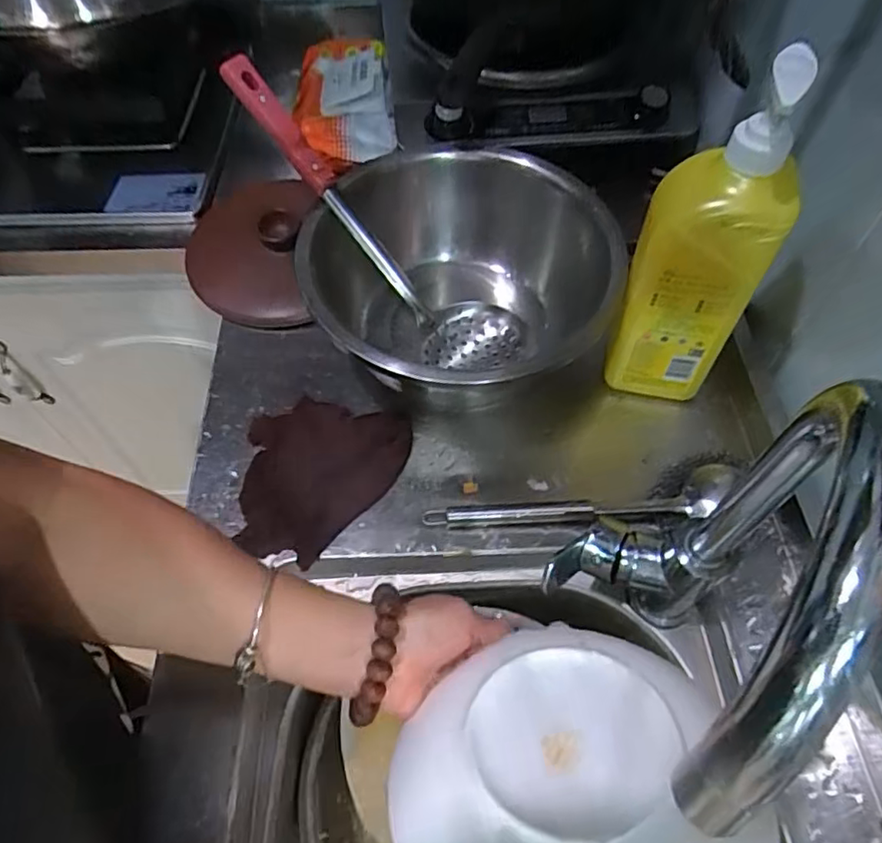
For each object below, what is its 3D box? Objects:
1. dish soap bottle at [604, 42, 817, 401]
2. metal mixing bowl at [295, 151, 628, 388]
[{"bbox_3d":[0.190,-0.122,0.449,0.085,0.264,0.057,13,59,9],"label":"dish soap bottle"},{"bbox_3d":[0.009,-0.123,0.546,0.252,0.105,0.267,0,57,0],"label":"metal mixing bowl"}]

